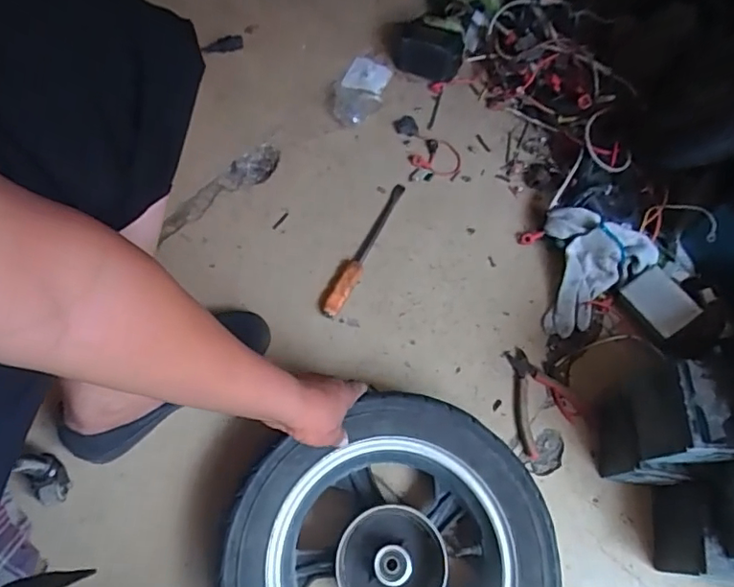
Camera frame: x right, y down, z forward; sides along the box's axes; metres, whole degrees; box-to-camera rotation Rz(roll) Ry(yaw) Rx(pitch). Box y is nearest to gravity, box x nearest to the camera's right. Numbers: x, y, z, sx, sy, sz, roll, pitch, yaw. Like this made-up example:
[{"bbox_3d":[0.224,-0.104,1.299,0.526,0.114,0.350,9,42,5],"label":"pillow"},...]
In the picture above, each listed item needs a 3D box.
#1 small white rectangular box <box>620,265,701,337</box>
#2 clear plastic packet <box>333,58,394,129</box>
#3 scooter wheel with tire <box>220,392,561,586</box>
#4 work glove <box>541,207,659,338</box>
[{"bbox_3d":[0.410,0.010,0.760,0.064,0.015,0.090,-43,67,16],"label":"small white rectangular box"},{"bbox_3d":[-0.016,-0.349,0.959,0.086,0.040,0.162,17,68,4],"label":"clear plastic packet"},{"bbox_3d":[0.027,0.301,0.608,0.348,0.075,0.349,1,67,-3],"label":"scooter wheel with tire"},{"bbox_3d":[0.352,-0.034,0.812,0.161,0.068,0.185,4,67,-2],"label":"work glove"}]

